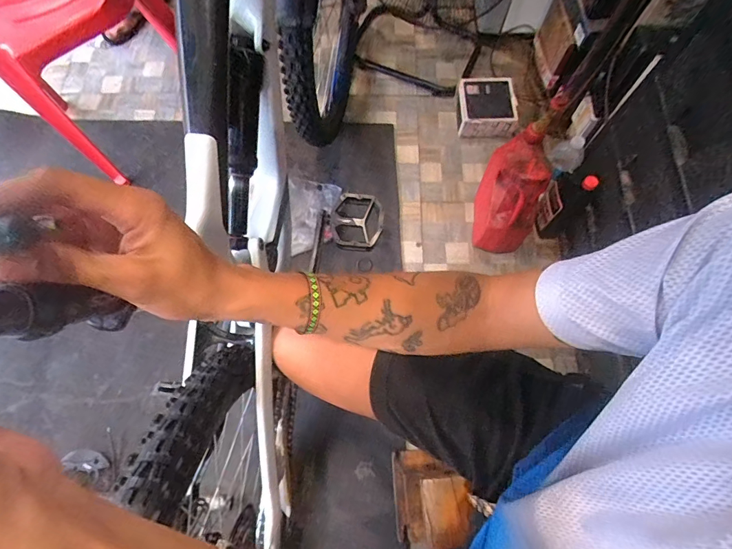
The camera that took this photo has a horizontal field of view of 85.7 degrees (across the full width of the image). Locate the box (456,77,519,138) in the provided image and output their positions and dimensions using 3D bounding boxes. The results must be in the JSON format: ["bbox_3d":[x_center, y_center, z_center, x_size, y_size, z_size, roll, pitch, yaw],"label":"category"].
[{"bbox_3d":[0.396,-0.550,1.309,0.189,0.095,0.208,1,72,0],"label":"box"}]

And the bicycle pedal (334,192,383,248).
[{"bbox_3d":[-0.014,-0.101,0.742,0.091,0.031,0.100,0,72,0],"label":"bicycle pedal"}]

